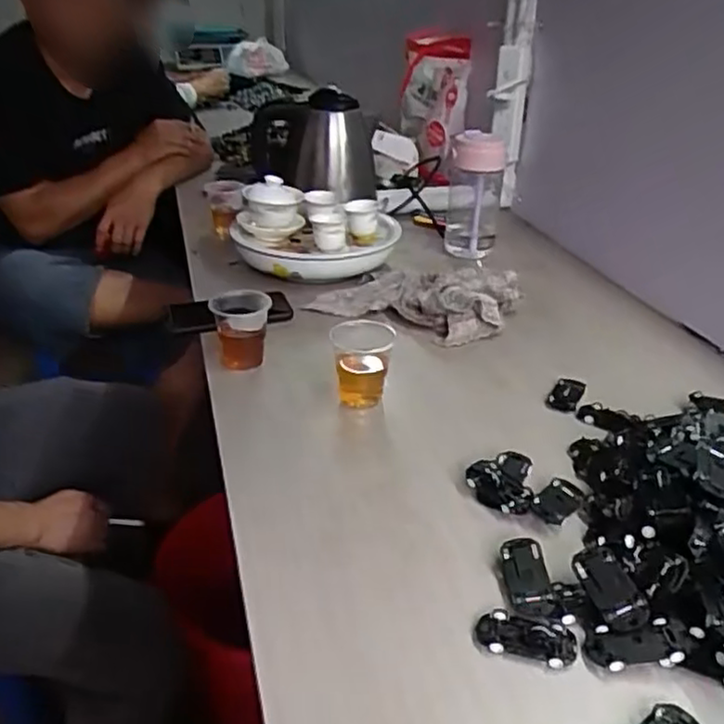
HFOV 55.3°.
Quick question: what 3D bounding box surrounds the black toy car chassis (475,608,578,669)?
[{"bbox_3d":[0.111,0.183,0.467,0.065,0.008,0.033,8,31,15],"label":"black toy car chassis"}]

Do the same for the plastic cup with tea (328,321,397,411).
[{"bbox_3d":[0.002,0.002,0.734,0.063,0.073,0.075,-5,30,-7],"label":"plastic cup with tea"}]

